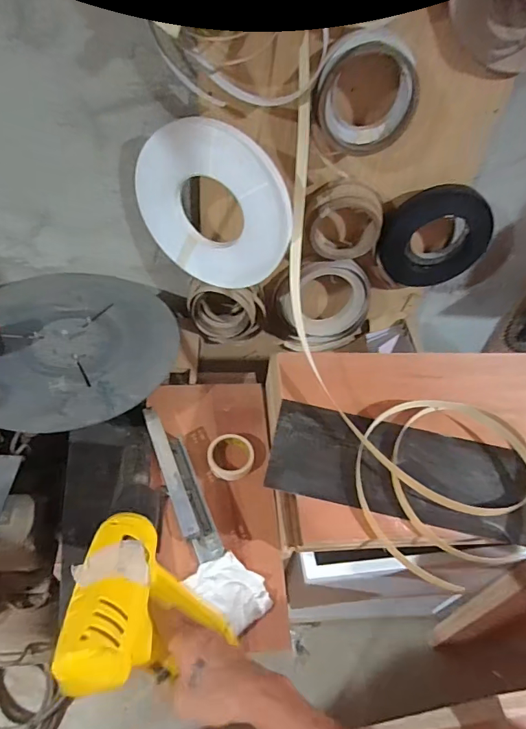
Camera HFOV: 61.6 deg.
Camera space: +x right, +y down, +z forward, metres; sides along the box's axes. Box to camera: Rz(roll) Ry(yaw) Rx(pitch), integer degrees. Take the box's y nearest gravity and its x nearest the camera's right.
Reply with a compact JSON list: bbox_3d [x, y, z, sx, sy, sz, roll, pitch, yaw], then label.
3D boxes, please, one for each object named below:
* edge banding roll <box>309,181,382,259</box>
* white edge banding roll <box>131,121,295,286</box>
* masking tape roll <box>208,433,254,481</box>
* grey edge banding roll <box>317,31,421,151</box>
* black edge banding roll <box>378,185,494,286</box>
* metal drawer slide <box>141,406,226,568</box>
[{"bbox_3d":[0.191,-0.324,1.015,0.171,0.176,0.056,0,48,-6],"label":"edge banding roll"},{"bbox_3d":[-0.110,-0.320,0.933,0.352,0.329,0.033,20,49,11],"label":"white edge banding roll"},{"bbox_3d":[-0.067,0.192,0.928,0.096,0.019,0.102,3,48,-4],"label":"masking tape roll"},{"bbox_3d":[0.191,-0.494,0.822,0.195,0.200,0.042,-3,49,-9],"label":"grey edge banding roll"},{"bbox_3d":[0.422,-0.304,1.094,0.269,0.265,0.044,0,48,-6],"label":"black edge banding roll"},{"bbox_3d":[-0.167,0.221,0.873,0.063,0.035,0.333,-16,52,-20],"label":"metal drawer slide"}]

